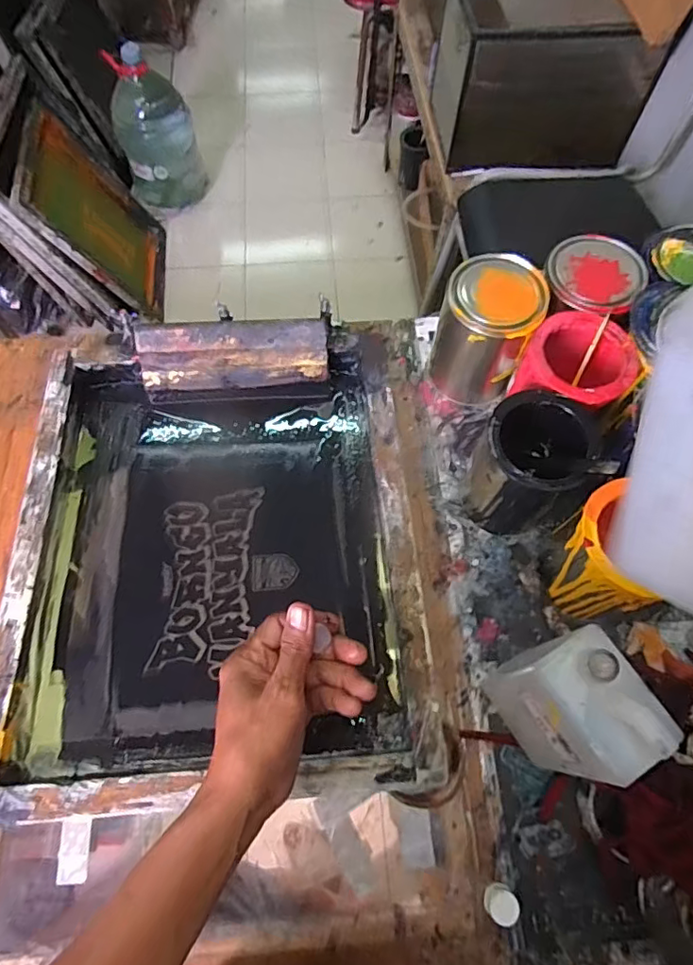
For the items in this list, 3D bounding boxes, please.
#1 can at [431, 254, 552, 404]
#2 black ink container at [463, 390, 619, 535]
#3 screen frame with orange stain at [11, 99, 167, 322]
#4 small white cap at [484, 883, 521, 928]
[{"bbox_3d":[0.164,-0.180,0.656,0.101,0.148,0.106,0,67,-1],"label":"can"},{"bbox_3d":[0.193,-0.017,0.592,0.115,0.140,0.104,-22,69,-10],"label":"black ink container"},{"bbox_3d":[-0.715,-0.777,1.591,0.046,0.509,0.422,-13,65,20],"label":"screen frame with orange stain"},{"bbox_3d":[0.140,0.380,0.489,0.028,0.017,0.029,0,67,-1],"label":"small white cap"}]

